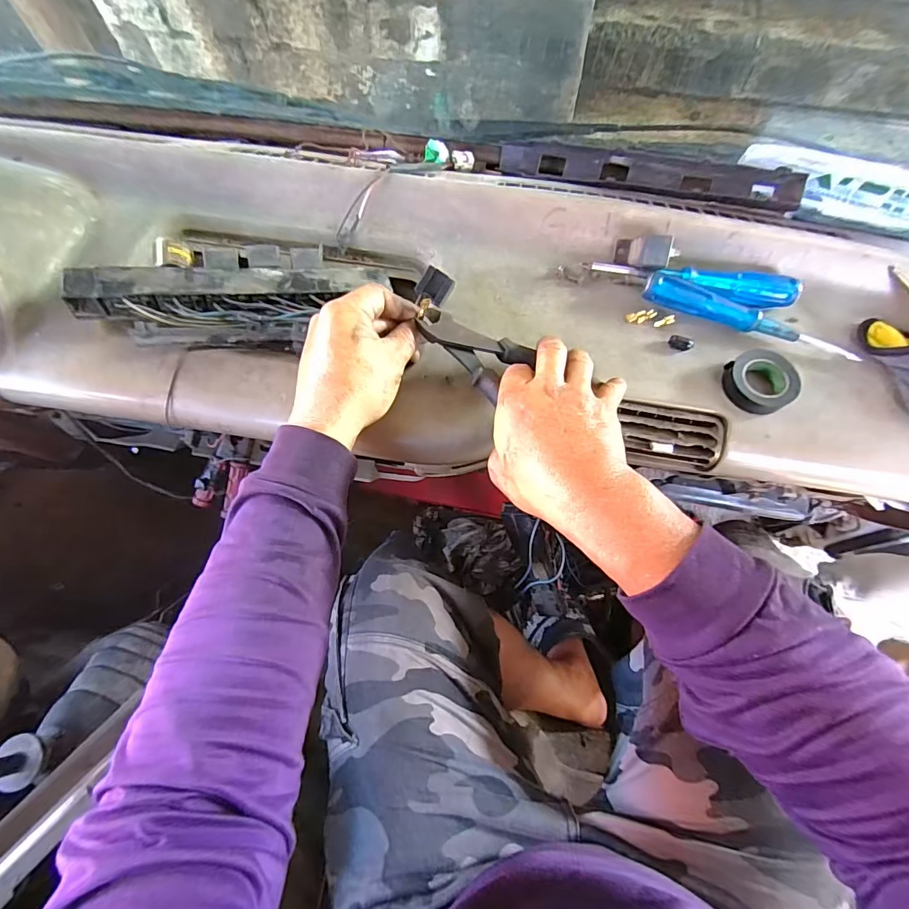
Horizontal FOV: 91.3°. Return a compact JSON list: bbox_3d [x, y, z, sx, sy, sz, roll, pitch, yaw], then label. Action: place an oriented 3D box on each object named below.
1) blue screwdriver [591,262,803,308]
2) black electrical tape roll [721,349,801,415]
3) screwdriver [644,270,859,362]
[{"bbox_3d":[0.229,-0.168,0.424,0.184,0.028,0.026,17,70,6],"label":"blue screwdriver"},{"bbox_3d":[0.269,-0.065,0.390,0.054,0.021,0.054,0,69,-1],"label":"black electrical tape roll"},{"bbox_3d":[0.263,-0.124,0.400,0.184,0.019,0.027,23,70,8],"label":"screwdriver"}]

